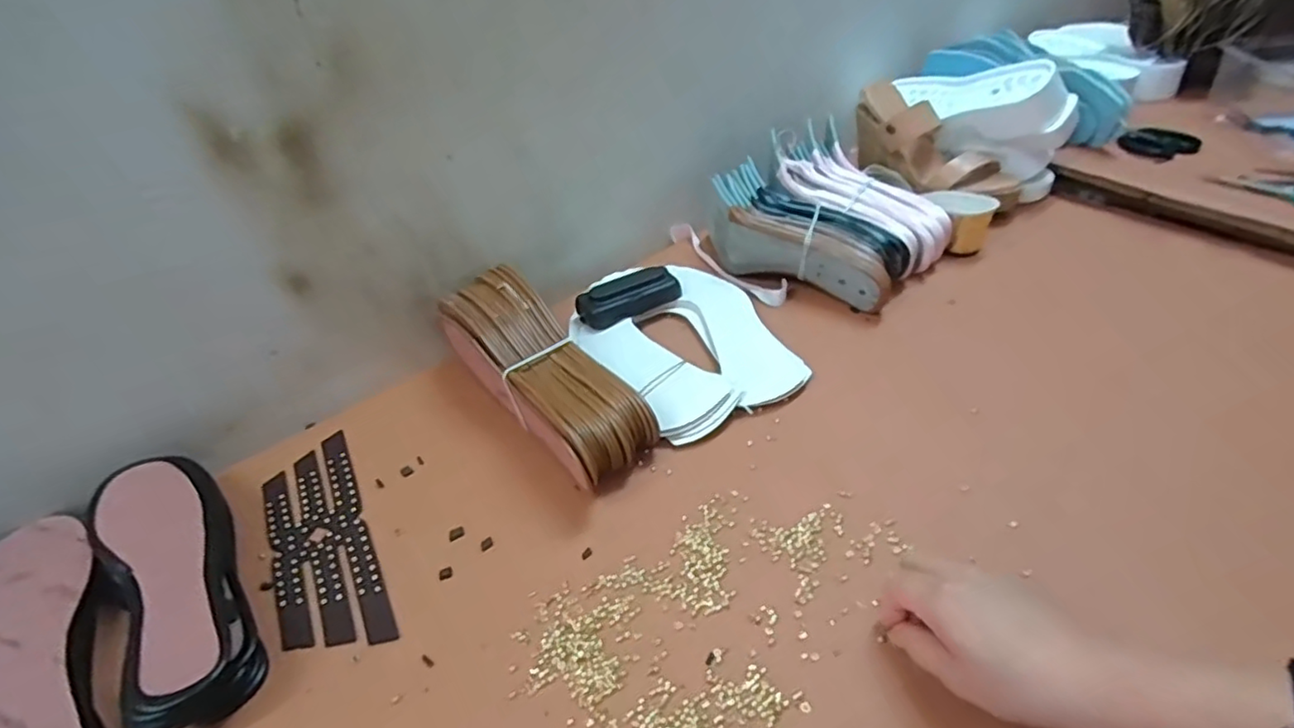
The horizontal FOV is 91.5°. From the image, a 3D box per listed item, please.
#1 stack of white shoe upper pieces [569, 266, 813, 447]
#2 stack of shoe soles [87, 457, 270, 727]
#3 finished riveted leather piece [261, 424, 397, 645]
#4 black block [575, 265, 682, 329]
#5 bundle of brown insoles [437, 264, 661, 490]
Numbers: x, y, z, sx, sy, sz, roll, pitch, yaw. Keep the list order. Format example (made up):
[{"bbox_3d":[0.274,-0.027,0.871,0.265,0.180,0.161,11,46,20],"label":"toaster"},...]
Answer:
[{"bbox_3d":[0.029,-0.027,0.620,0.167,0.024,0.241,-20,42,-16],"label":"stack of white shoe upper pieces"},{"bbox_3d":[-0.321,0.147,0.433,0.069,0.057,0.216,-30,45,-25],"label":"stack of shoe soles"},{"bbox_3d":[-0.249,0.134,0.481,0.068,0.006,0.212,-24,43,-19],"label":"finished riveted leather piece"},{"bbox_3d":[-0.020,-0.068,0.655,0.103,0.028,0.045,-23,43,-19],"label":"black block"},{"bbox_3d":[-0.090,0.009,0.548,0.079,0.086,0.238,-30,45,-25],"label":"bundle of brown insoles"}]

